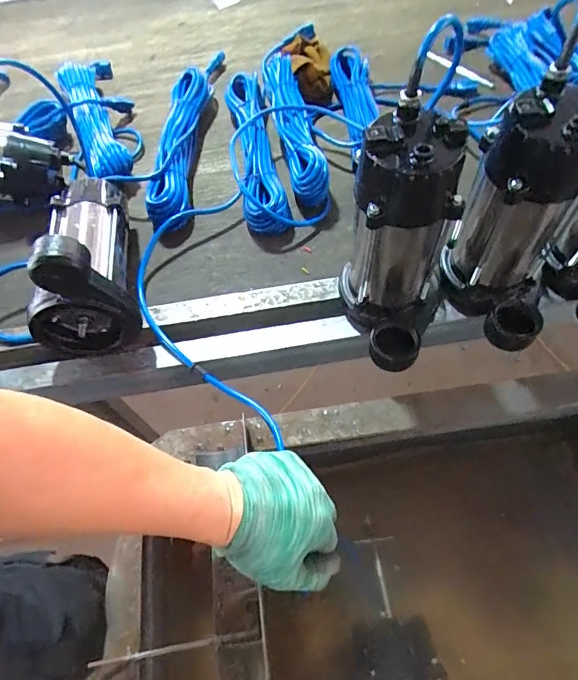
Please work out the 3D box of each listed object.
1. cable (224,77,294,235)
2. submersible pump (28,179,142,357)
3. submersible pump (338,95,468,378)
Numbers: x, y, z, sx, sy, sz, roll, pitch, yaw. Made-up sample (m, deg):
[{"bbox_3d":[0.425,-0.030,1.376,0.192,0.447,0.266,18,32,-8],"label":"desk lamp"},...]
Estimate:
[{"bbox_3d":[-0.057,-0.309,0.712,0.070,0.057,0.350,-11,60,-2],"label":"cable"},{"bbox_3d":[-0.264,-0.120,0.559,0.115,0.169,0.245,-14,60,-4],"label":"submersible pump"},{"bbox_3d":[0.108,-0.082,0.461,0.109,0.244,0.141,8,61,9],"label":"submersible pump"}]

